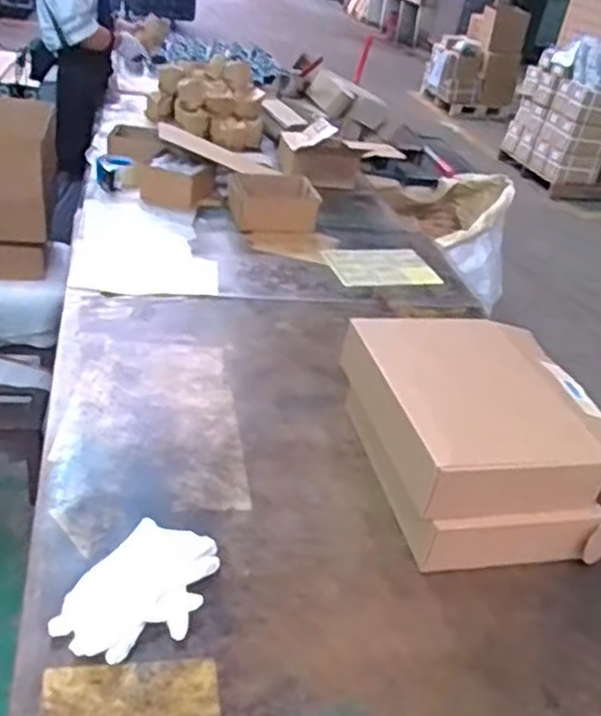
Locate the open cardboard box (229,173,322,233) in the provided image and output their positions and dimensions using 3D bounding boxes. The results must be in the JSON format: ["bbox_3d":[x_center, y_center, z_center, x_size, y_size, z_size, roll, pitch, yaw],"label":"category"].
[{"bbox_3d":[-0.065,-0.397,1.821,0.223,0.100,0.152,0,34,-16],"label":"open cardboard box"}]

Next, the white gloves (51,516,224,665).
[{"bbox_3d":[-0.190,0.277,0.857,0.138,0.019,0.196,17,33,10],"label":"white gloves"}]

